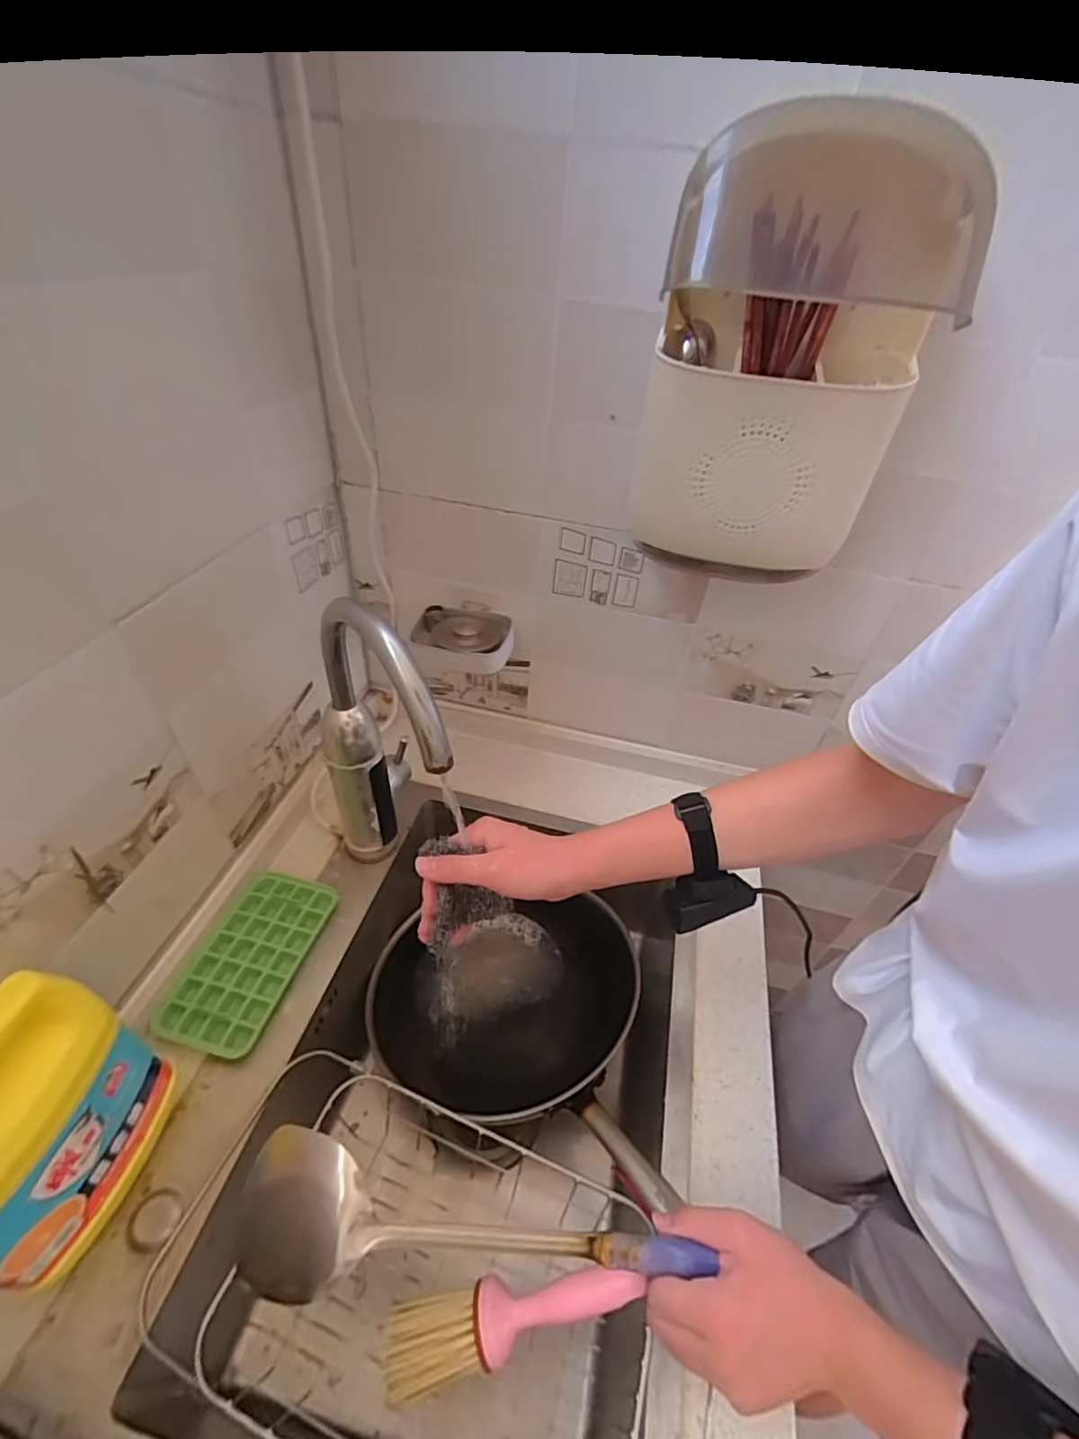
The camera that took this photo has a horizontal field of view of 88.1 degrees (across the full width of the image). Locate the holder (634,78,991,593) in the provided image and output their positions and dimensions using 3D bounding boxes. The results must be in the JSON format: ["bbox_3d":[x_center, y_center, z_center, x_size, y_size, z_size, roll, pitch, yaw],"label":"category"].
[{"bbox_3d":[0.188,-0.262,0.445,0.187,0.287,0.122,16,43,12],"label":"holder"}]

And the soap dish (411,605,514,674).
[{"bbox_3d":[-0.093,-0.100,0.696,0.120,0.038,0.093,8,42,3],"label":"soap dish"}]

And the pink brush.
[{"bbox_3d":[-0.019,0.465,0.435,0.199,0.026,0.050,-14,44,-1],"label":"pink brush"}]

